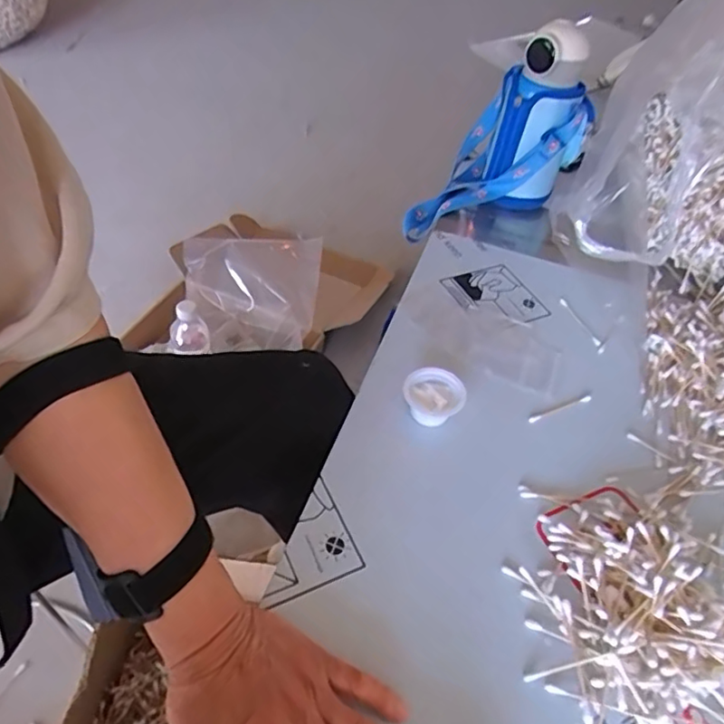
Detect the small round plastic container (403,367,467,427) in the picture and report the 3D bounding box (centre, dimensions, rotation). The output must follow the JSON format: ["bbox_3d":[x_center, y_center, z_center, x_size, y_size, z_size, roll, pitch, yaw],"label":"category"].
[{"bbox_3d":[0.063,0.033,0.512,0.053,0.029,0.047,18,49,10],"label":"small round plastic container"}]

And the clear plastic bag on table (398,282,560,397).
[{"bbox_3d":[0.122,-0.028,0.597,0.171,0.008,0.094,31,48,18],"label":"clear plastic bag on table"}]

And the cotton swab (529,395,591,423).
[{"bbox_3d":[0.185,0.043,0.536,0.072,0.004,0.007,-17,52,-20],"label":"cotton swab"}]

